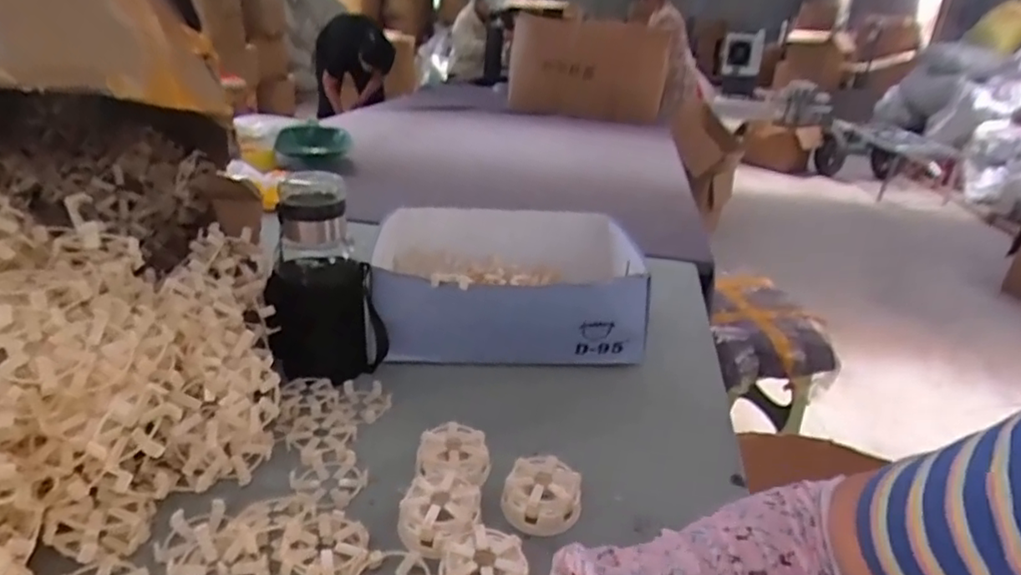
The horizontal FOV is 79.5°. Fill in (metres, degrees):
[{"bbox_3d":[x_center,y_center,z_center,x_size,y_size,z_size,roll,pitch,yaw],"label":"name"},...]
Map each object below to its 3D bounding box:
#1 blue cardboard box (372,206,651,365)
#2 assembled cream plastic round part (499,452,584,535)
[{"bbox_3d":[-0.006,-0.014,0.815,0.307,0.114,0.291,1,24,-7],"label":"blue cardboard box"},{"bbox_3d":[0.027,0.178,0.530,0.065,0.028,0.065,8,24,8],"label":"assembled cream plastic round part"}]

